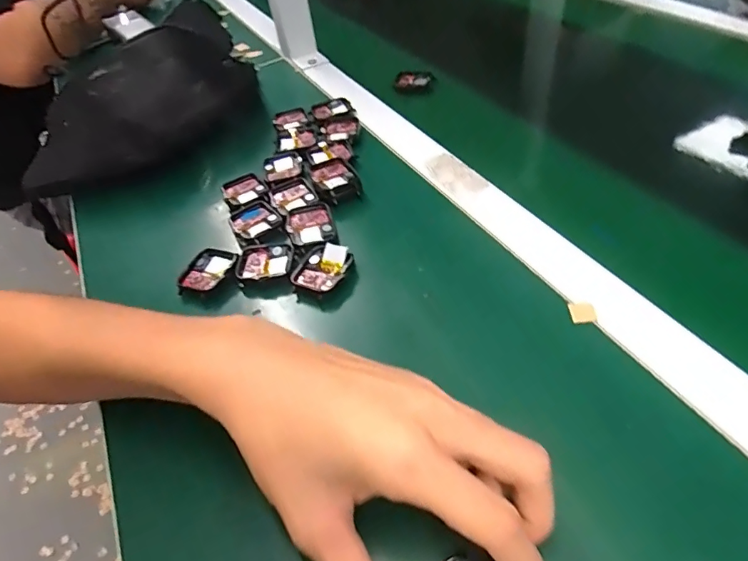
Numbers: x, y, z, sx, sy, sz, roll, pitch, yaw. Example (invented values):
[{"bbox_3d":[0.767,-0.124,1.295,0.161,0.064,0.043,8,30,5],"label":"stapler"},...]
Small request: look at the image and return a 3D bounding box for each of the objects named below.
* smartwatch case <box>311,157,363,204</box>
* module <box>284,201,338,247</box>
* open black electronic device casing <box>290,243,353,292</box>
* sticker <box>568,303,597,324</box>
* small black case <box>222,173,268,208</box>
[{"bbox_3d":[-0.034,-0.089,0.423,0.037,0.013,0.046,-19,47,-9],"label":"smartwatch case"},{"bbox_3d":[-0.052,-0.047,0.392,0.038,0.006,0.046,-17,47,-7],"label":"module"},{"bbox_3d":[-0.039,-0.011,0.356,0.039,0.012,0.038,12,50,19],"label":"open black electronic device casing"},{"bbox_3d":[0.135,0.021,0.311,0.015,0.004,0.015,-7,56,11],"label":"sticker"},{"bbox_3d":[-0.118,-0.081,0.438,0.037,0.007,0.044,-23,48,-13],"label":"small black case"}]

